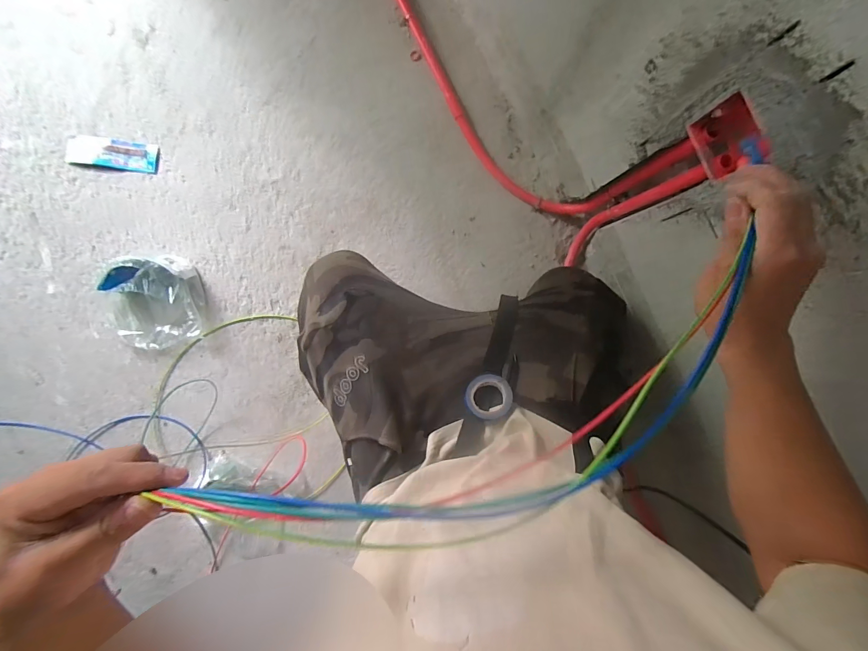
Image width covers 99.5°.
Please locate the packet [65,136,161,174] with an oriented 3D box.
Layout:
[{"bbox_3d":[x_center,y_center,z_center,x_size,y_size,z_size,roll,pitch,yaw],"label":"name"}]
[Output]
[{"bbox_3d":[-0.697,-0.373,0.795,0.200,0.008,0.063,7,89,-2],"label":"packet"}]

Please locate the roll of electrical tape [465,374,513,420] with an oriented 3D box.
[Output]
[{"bbox_3d":[0.079,0.102,0.531,0.067,0.015,0.063,0,74,-1],"label":"roll of electrical tape"}]

